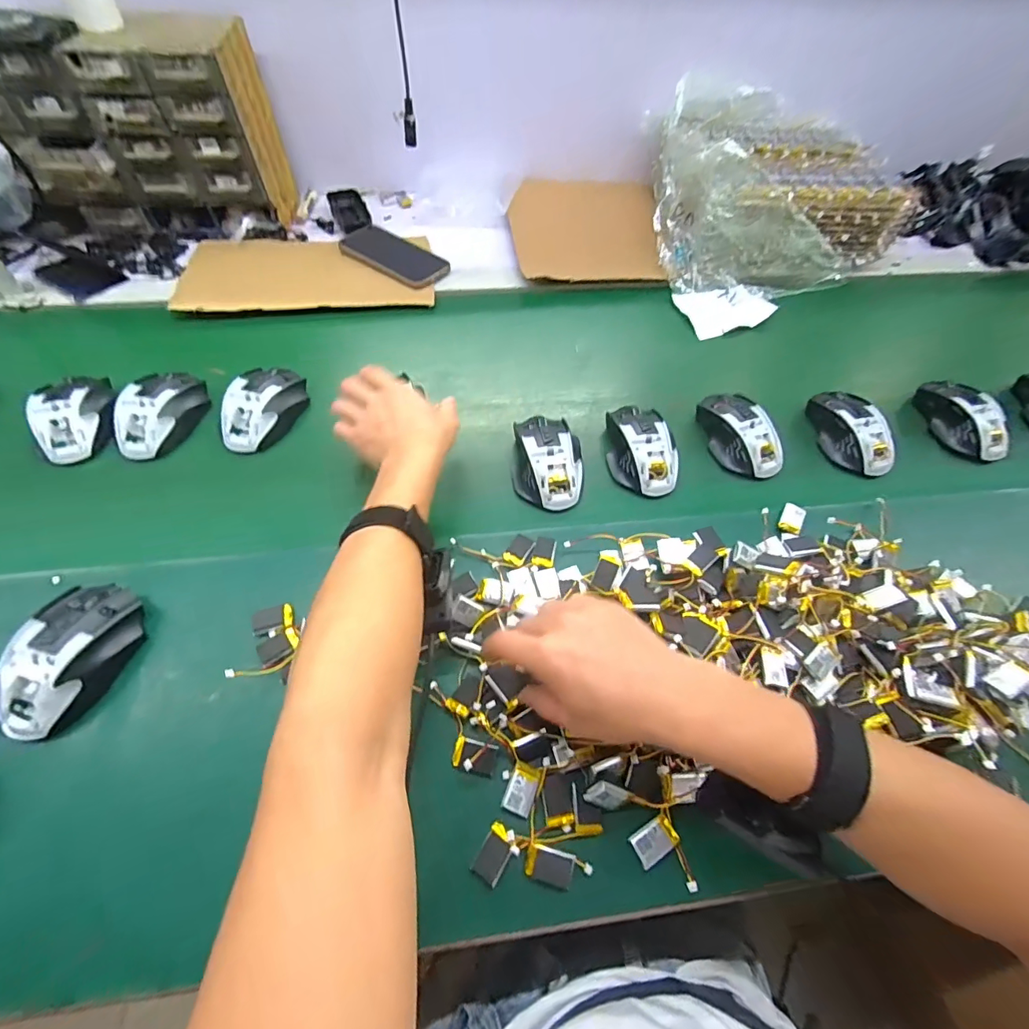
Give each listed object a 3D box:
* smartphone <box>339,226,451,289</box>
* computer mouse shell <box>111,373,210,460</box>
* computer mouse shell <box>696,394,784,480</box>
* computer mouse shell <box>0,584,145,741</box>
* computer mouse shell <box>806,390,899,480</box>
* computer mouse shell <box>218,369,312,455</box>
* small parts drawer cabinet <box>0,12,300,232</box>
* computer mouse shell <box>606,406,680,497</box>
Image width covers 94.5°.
[{"bbox_3d":[-0.175,-0.372,0.688,0.156,0.015,0.077,27,62,15],"label":"smartphone"},{"bbox_3d":[-0.389,-0.112,0.518,0.058,0.040,0.109,16,60,9],"label":"computer mouse shell"},{"bbox_3d":[0.254,-0.092,0.536,0.067,0.039,0.114,-14,60,-9],"label":"computer mouse shell"},{"bbox_3d":[-0.348,0.110,0.372,0.066,0.034,0.115,7,59,4],"label":"computer mouse shell"},{"bbox_3d":[0.385,-0.098,0.544,0.057,0.037,0.109,-8,60,-6],"label":"computer mouse shell"},{"bbox_3d":[-0.275,-0.120,0.528,0.072,0.038,0.108,6,59,3],"label":"computer mouse shell"},{"bbox_3d":[-0.512,-0.501,0.636,0.353,0.211,0.128,-9,60,-6],"label":"small parts drawer cabinet"},{"bbox_3d":[0.137,-0.072,0.516,0.068,0.038,0.107,-7,59,-5],"label":"computer mouse shell"}]

